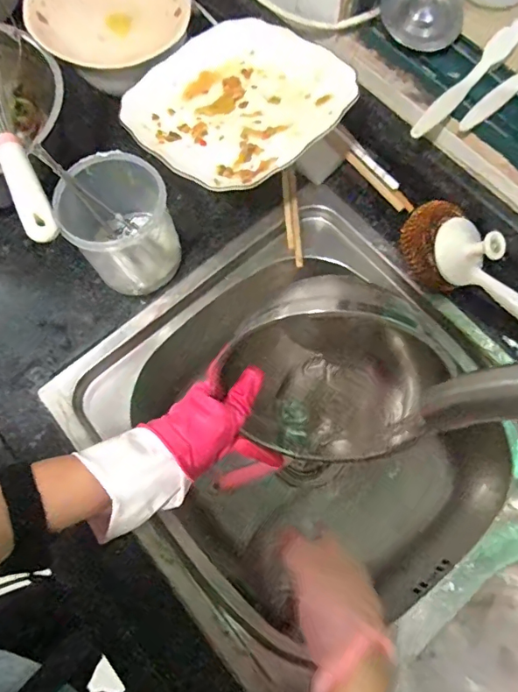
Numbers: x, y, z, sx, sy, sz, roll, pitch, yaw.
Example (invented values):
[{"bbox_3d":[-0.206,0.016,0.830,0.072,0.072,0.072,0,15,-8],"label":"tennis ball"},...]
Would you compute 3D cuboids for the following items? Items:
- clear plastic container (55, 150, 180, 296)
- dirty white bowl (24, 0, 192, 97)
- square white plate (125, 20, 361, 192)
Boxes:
[{"bbox_3d":[-0.133,-0.116,0.485,0.092,0.108,0.104,-19,73,-4],"label":"clear plastic container"},{"bbox_3d":[-0.162,-0.367,0.548,0.163,0.045,0.172,-1,73,2],"label":"dirty white bowl"},{"bbox_3d":[-0.021,-0.243,0.486,0.194,0.039,0.190,-43,76,-11],"label":"square white plate"}]

